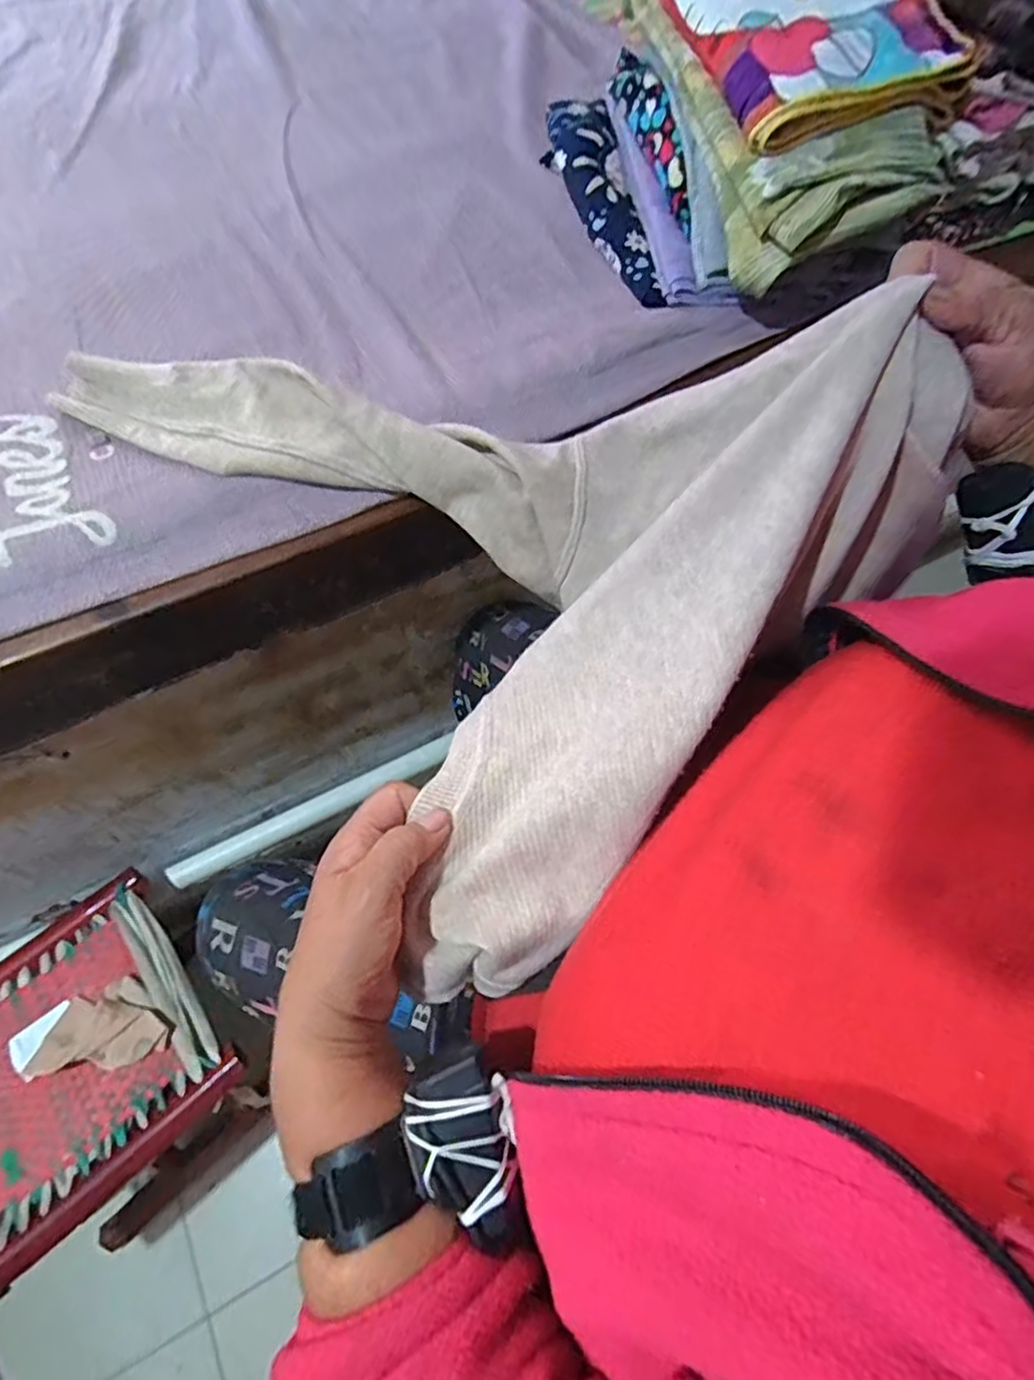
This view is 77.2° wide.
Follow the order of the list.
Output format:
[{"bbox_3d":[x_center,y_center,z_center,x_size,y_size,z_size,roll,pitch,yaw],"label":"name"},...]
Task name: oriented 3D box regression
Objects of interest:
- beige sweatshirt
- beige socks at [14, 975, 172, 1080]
[{"bbox_3d":[-0.055,-0.142,0.401,0.491,0.156,0.368,41,69,19],"label":"beige sweatshirt"},{"bbox_3d":[-0.433,0.341,0.656,0.145,0.031,0.079,-11,64,-7],"label":"beige socks"}]

